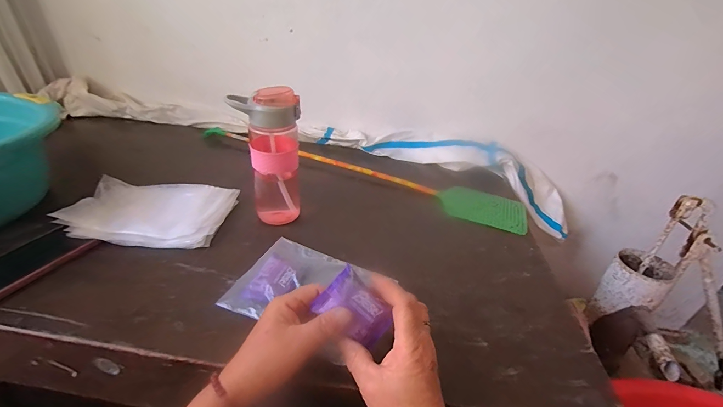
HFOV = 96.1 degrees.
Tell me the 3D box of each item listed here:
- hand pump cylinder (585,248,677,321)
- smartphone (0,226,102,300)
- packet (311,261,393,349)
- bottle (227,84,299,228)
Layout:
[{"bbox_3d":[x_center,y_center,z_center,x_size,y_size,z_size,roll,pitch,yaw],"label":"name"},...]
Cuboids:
[{"bbox_3d":[0.600,0.194,0.730,0.103,0.154,0.099,-25,44,-36],"label":"hand pump cylinder"},{"bbox_3d":[-0.459,0.081,0.442,0.078,0.016,0.138,16,36,16],"label":"smartphone"},{"bbox_3d":[-0.005,0.112,0.342,0.076,0.054,0.013,41,4,4],"label":"packet"},{"bbox_3d":[-0.152,-0.078,0.543,0.097,0.216,0.082,-15,39,-27],"label":"bottle"}]

